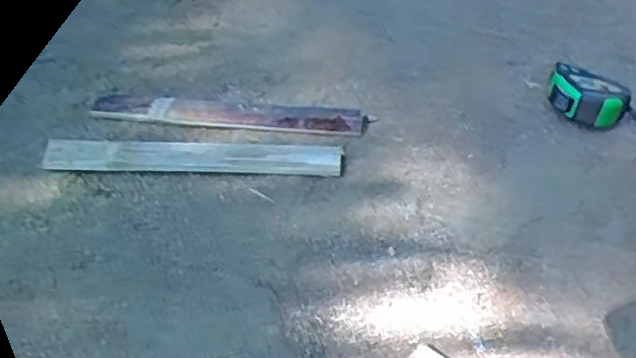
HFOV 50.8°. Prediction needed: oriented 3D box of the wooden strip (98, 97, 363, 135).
[{"bbox_3d":[-0.102,-0.073,0.734,0.297,0.011,0.045,5,47,11],"label":"wooden strip"}]

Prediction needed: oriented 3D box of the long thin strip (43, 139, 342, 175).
[{"bbox_3d":[-0.129,-0.025,0.676,0.298,0.010,0.039,1,54,4],"label":"long thin strip"}]

